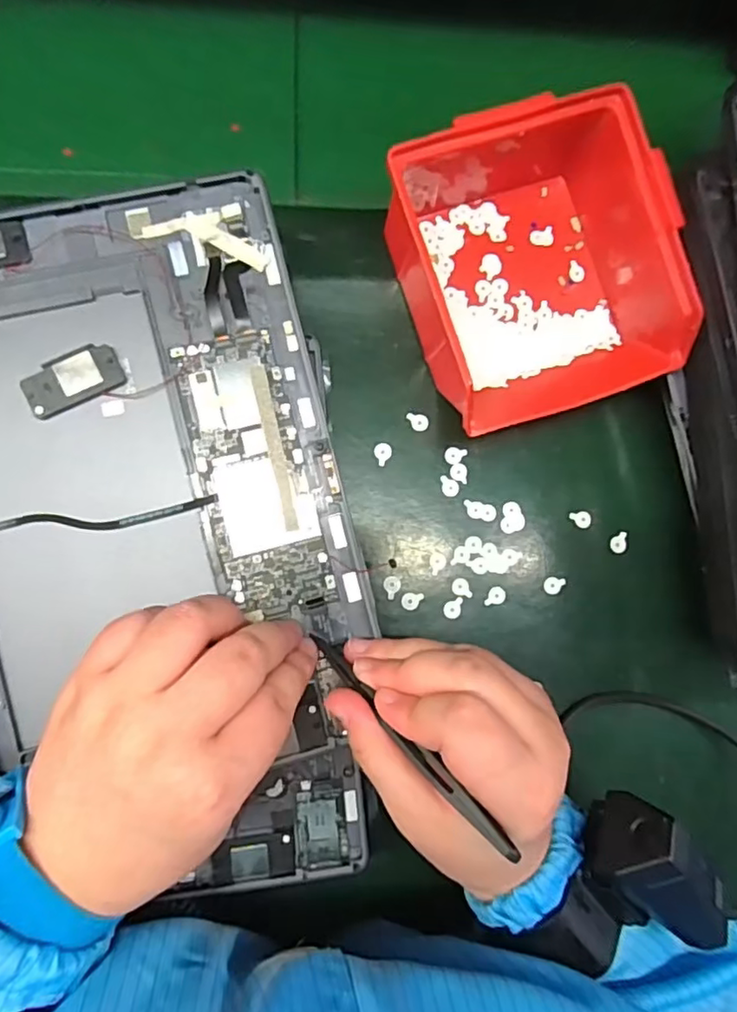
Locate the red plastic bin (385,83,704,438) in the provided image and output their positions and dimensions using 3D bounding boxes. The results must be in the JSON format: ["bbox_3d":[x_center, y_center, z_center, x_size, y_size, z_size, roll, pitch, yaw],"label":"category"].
[{"bbox_3d":[0.082,-0.122,0.303,0.126,0.075,0.149,-21,86,-9],"label":"red plastic bin"}]

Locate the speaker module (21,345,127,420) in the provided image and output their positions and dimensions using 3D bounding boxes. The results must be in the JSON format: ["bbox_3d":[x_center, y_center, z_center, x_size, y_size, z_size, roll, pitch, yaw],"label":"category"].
[{"bbox_3d":[-0.126,-0.054,0.257,0.040,0.005,0.020,-27,87,-9],"label":"speaker module"}]

